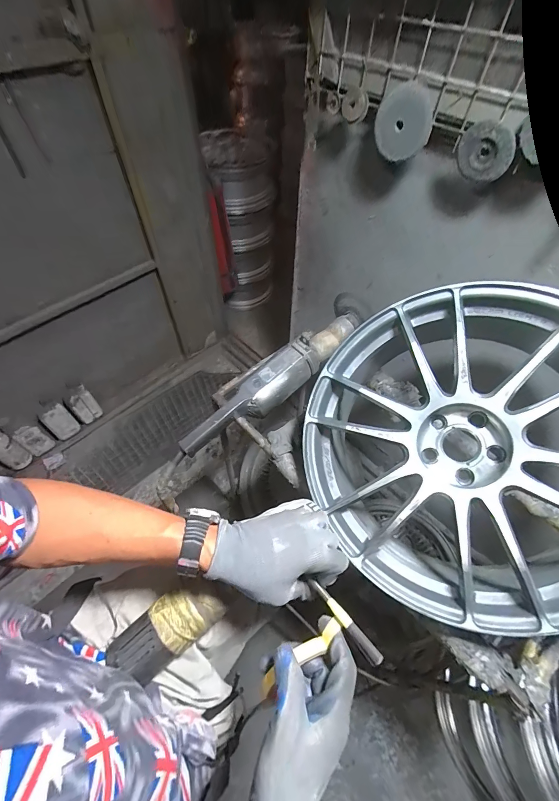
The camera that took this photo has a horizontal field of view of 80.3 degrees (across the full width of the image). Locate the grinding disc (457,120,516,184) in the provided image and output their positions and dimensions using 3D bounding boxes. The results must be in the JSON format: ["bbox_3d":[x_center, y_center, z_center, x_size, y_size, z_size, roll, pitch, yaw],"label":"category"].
[{"bbox_3d":[0.350,-0.418,0.567,0.089,0.093,0.020,41,76,19],"label":"grinding disc"}]

